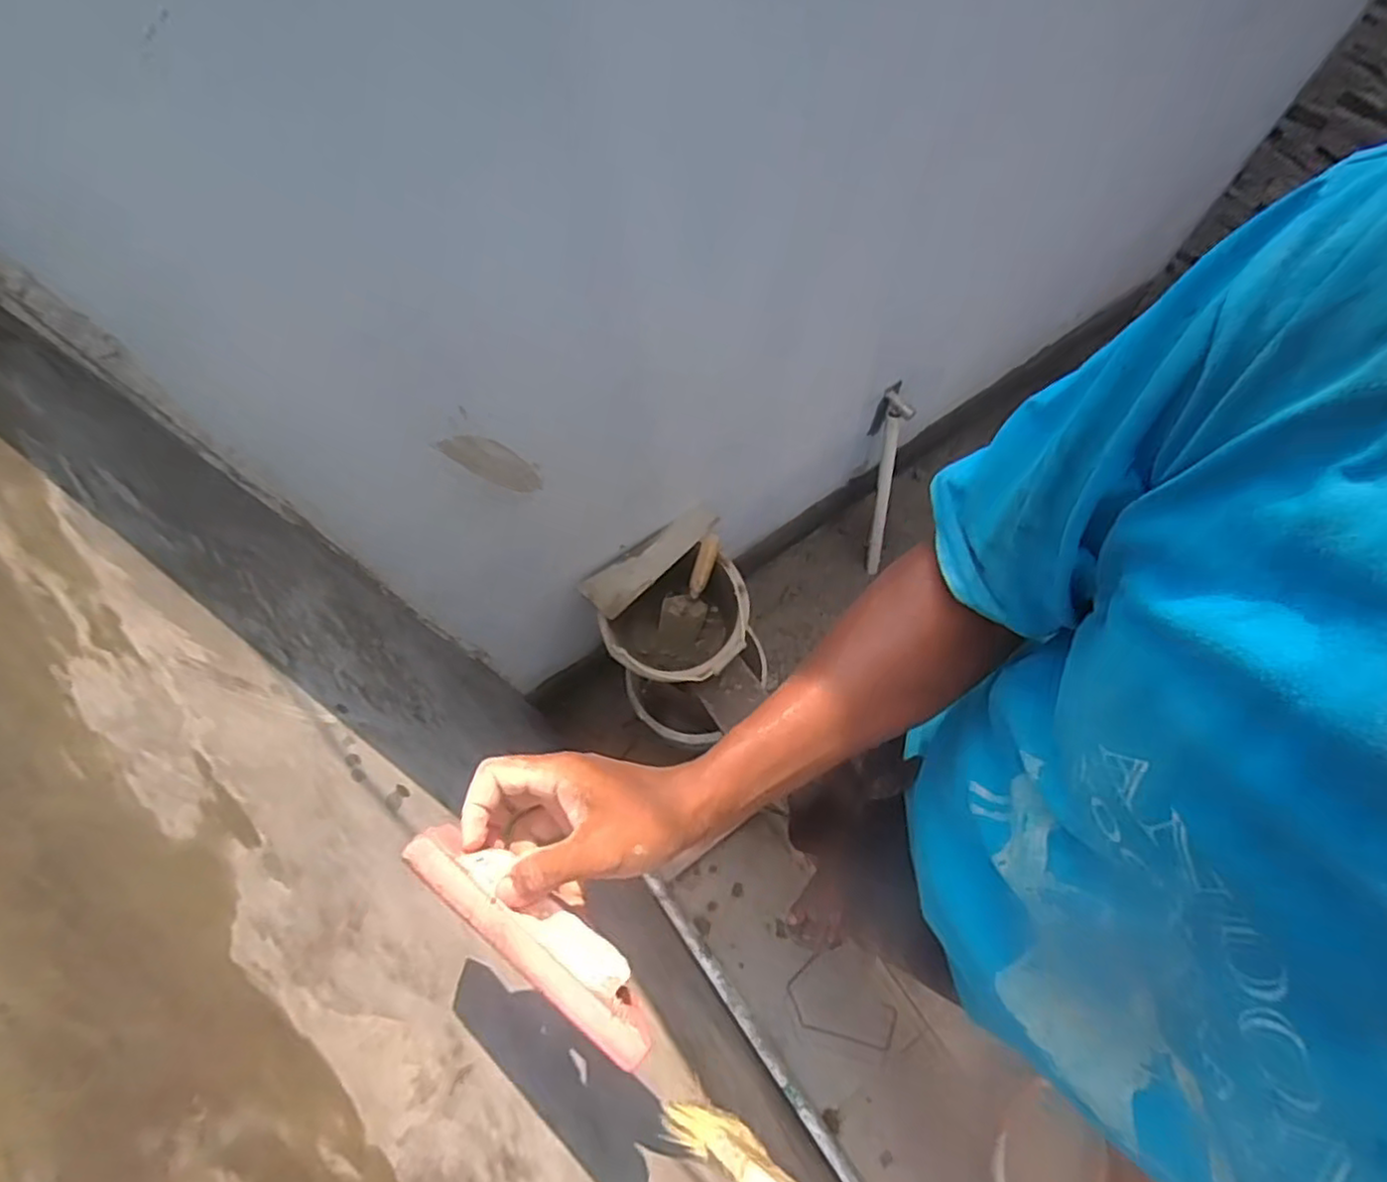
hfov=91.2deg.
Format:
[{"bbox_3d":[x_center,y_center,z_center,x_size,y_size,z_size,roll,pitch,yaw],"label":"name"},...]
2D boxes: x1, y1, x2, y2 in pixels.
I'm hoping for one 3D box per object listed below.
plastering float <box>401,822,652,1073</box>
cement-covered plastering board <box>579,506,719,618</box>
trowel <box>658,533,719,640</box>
[{"bbox_3d":[-0.082,0.175,0.356,0.148,0.068,0.028,38,76,6],"label":"plastering float"},{"bbox_3d":[-0.072,-0.071,1.297,0.088,0.029,0.317,40,59,15],"label":"cement-covered plastering board"},{"bbox_3d":[-0.002,-0.009,1.329,0.083,0.238,0.063,25,31,11],"label":"trowel"}]

